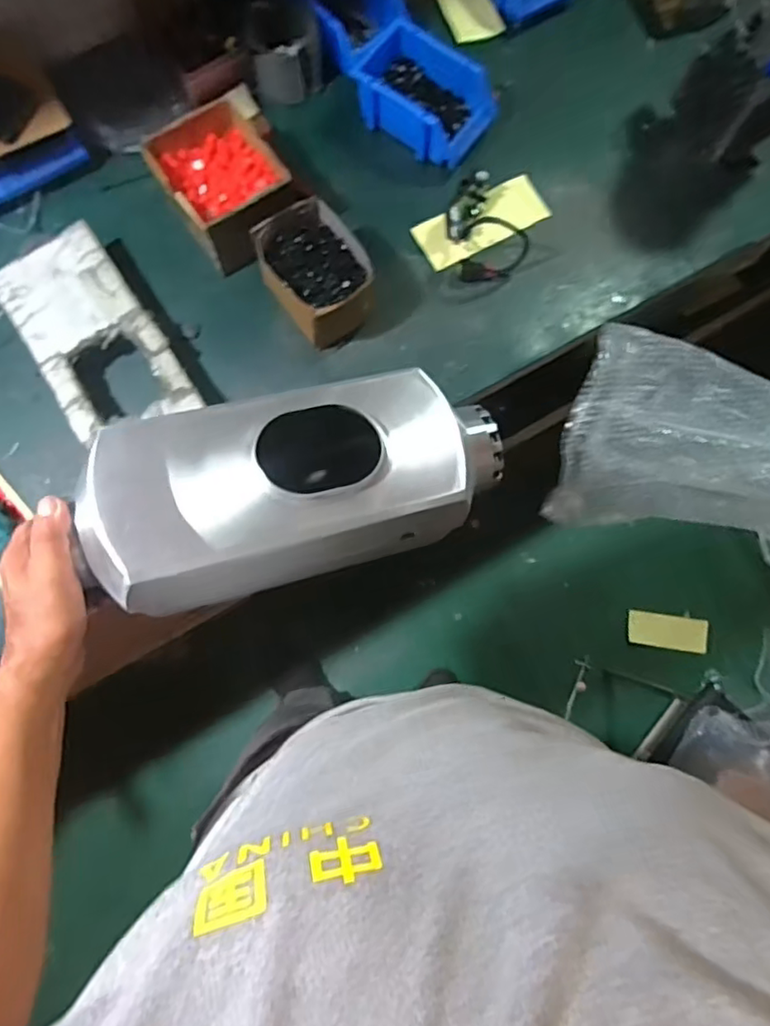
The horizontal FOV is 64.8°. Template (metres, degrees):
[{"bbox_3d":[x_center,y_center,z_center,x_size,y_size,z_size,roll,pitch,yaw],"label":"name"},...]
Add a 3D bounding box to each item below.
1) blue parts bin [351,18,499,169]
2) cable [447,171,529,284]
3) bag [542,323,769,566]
[{"bbox_3d":[0.057,-0.593,0.863,0.184,0.068,0.121,35,81,7],"label":"blue parts bin"},{"bbox_3d":[0.137,-0.395,0.829,0.100,0.061,0.138,-13,79,-2],"label":"cable"},{"bbox_3d":[0.409,-0.040,0.649,0.421,0.148,0.174,17,79,10],"label":"bag"}]

